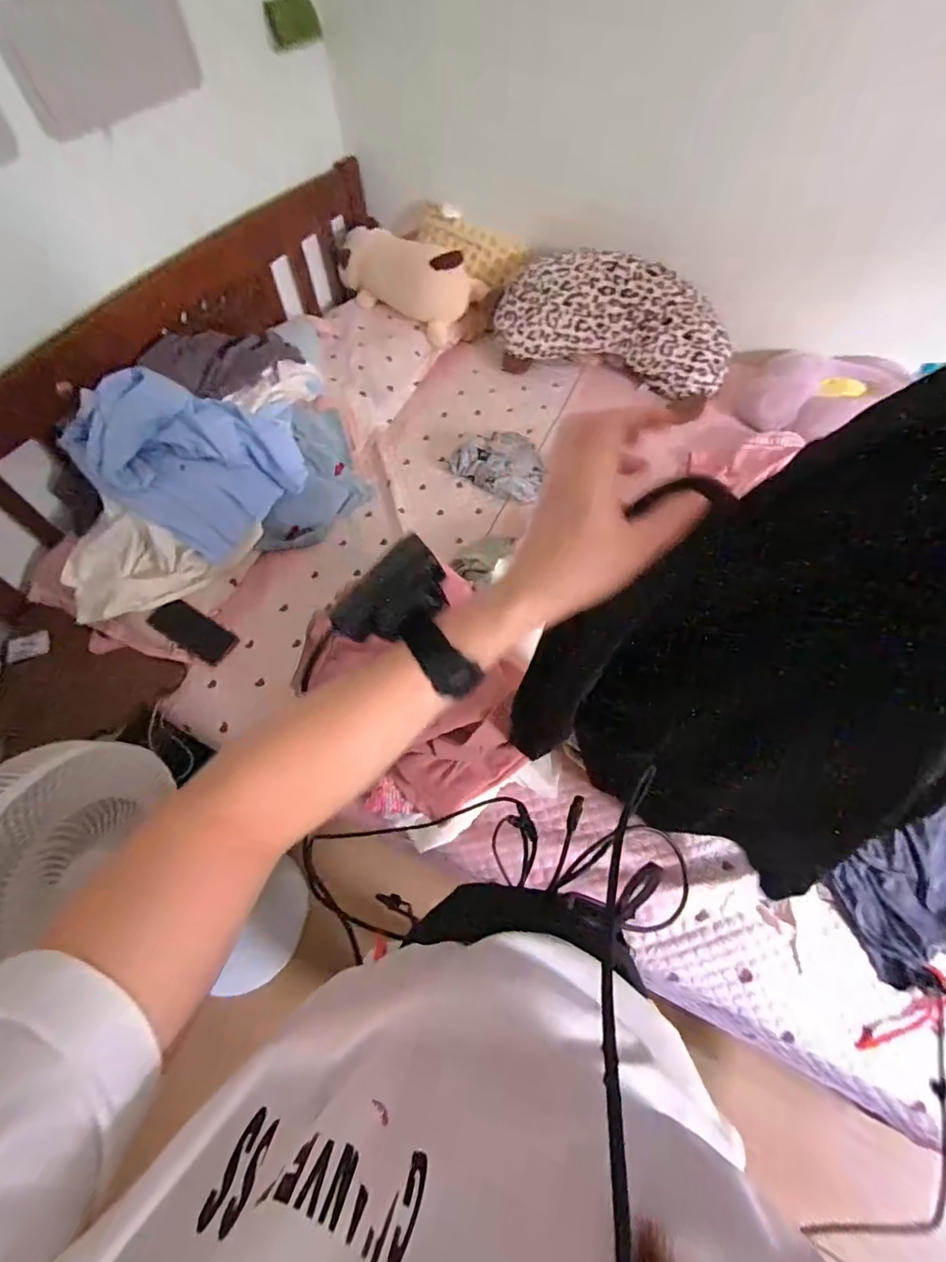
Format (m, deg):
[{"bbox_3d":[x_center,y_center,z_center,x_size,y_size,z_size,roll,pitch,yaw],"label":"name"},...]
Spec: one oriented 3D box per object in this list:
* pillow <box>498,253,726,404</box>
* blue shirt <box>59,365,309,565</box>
[{"bbox_3d":[0.386,-0.826,1.379,0.629,0.320,0.163,21,18,6],"label":"pillow"},{"bbox_3d":[-0.560,-0.371,1.057,0.414,0.255,0.288,-37,64,-18],"label":"blue shirt"}]

